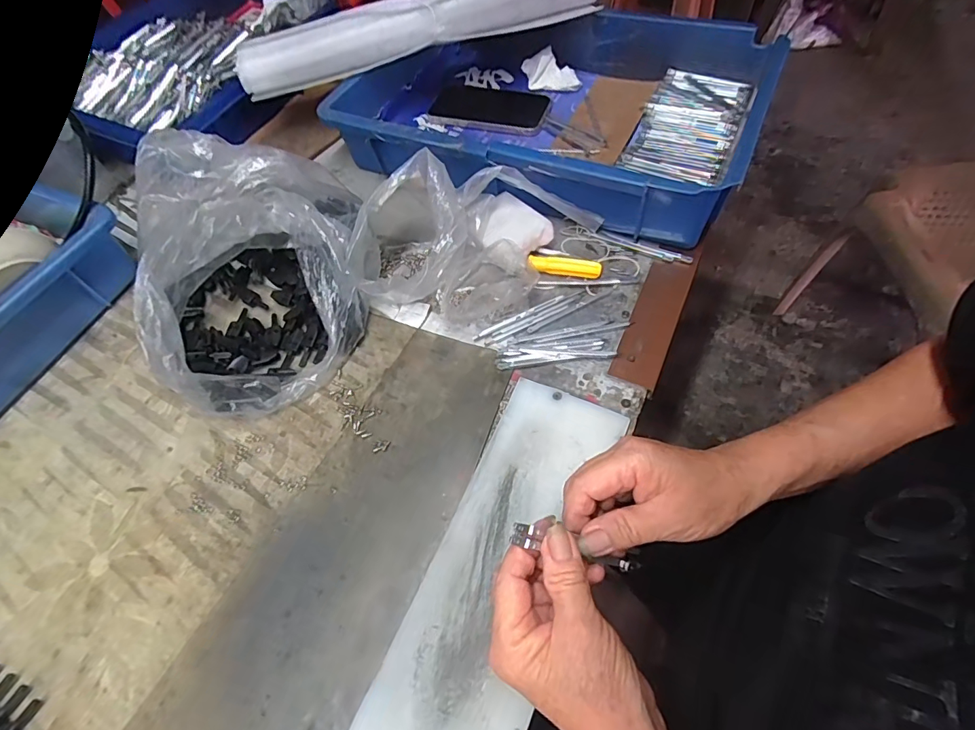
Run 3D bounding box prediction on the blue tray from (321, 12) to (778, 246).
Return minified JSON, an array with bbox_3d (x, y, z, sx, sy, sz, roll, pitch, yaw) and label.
[{"bbox_3d":[0.057,-0.287,0.528,0.438,0.089,0.274,19,62,15],"label":"blue tray"}]

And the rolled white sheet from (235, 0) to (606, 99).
[{"bbox_3d":[-0.062,-0.392,0.528,0.438,0.062,0.052,-16,59,-5],"label":"rolled white sheet"}]

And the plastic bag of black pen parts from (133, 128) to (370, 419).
[{"bbox_3d":[-0.197,-0.091,0.410,0.191,0.126,0.212,-26,60,-11],"label":"plastic bag of black pen parts"}]

